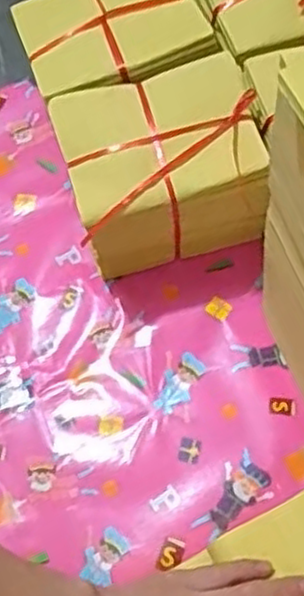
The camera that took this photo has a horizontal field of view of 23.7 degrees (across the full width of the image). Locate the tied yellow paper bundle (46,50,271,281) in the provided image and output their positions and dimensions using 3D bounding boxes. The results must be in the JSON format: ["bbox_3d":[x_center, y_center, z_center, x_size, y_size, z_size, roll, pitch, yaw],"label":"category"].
[{"bbox_3d":[0.009,-0.108,0.655,0.160,0.149,0.123,-11,67,-3],"label":"tied yellow paper bundle"}]

